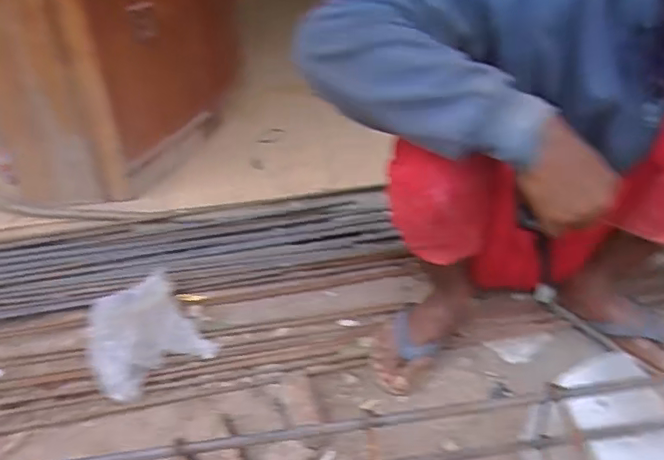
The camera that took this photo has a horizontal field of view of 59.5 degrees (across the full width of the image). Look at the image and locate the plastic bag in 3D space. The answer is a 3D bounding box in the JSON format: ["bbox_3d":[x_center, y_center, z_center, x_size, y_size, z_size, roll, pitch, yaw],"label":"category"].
[{"bbox_3d":[-0.330,0.175,0.997,0.182,0.078,0.217,-26,38,-28],"label":"plastic bag"}]

